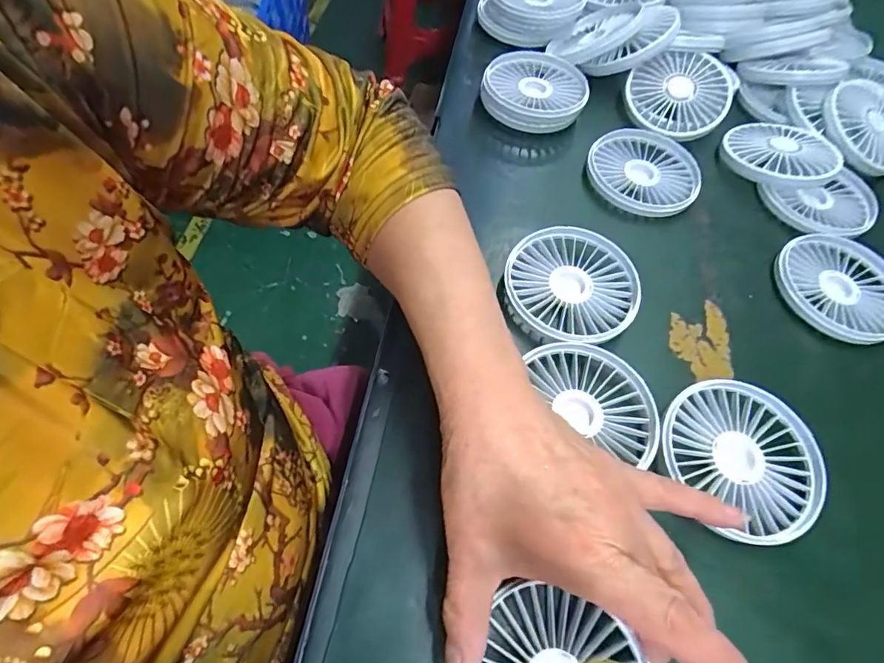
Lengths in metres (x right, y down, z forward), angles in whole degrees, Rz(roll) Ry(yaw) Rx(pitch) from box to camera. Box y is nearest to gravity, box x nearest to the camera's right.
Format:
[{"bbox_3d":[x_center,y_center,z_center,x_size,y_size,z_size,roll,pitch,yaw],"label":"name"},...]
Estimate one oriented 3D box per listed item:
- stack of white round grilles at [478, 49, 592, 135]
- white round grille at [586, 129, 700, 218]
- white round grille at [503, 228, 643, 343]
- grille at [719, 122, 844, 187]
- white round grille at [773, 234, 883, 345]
[{"bbox_3d":[0.079,-0.217,0.423,0.086,0.024,0.088,-35,70,-22],"label":"stack of white round grilles"},{"bbox_3d":[0.167,-0.131,0.393,0.088,0.019,0.090,3,61,-5],"label":"white round grille"},{"bbox_3d":[0.088,-0.031,0.323,0.086,0.020,0.089,3,61,-5],"label":"white round grille"},{"bbox_3d":[0.288,-0.154,0.403,0.086,0.015,0.086,25,58,25],"label":"grille"},{"bbox_3d":[0.294,-0.032,0.348,0.086,0.015,0.089,3,61,-5],"label":"white round grille"}]

